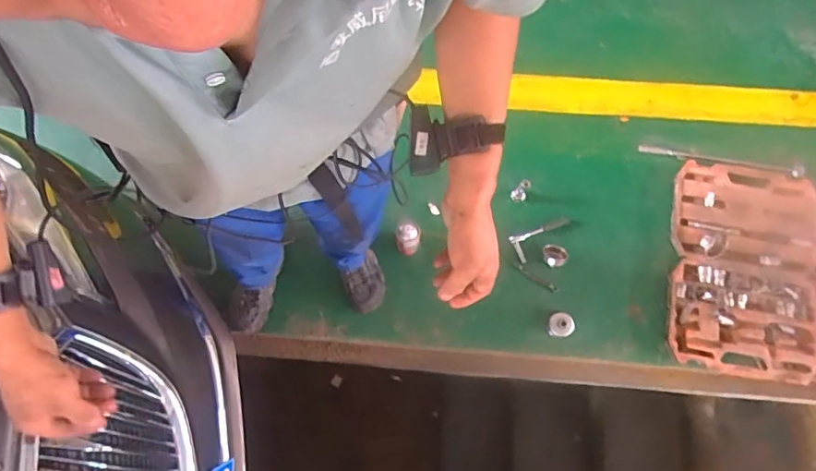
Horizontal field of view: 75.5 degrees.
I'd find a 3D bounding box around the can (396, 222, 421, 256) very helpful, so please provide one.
[{"bbox_3d":[0.002,0.012,1.452,0.061,0.153,0.063,0,77,0],"label":"can"}]

